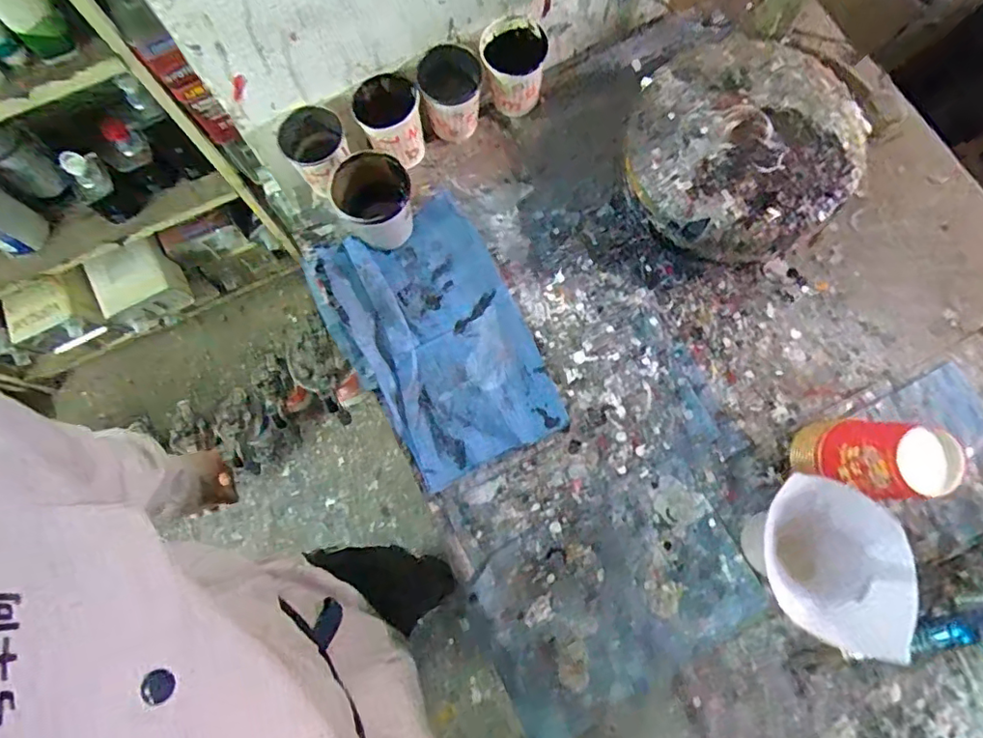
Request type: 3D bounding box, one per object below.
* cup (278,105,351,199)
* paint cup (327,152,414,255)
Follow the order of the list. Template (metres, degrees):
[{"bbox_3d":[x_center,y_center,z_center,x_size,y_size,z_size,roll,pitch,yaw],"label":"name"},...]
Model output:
[{"bbox_3d":[-0.177,-0.220,0.578,0.061,0.071,0.057,0,75,1],"label":"cup"},{"bbox_3d":[-0.120,-0.173,0.579,0.076,0.068,0.079,0,75,1],"label":"paint cup"}]

